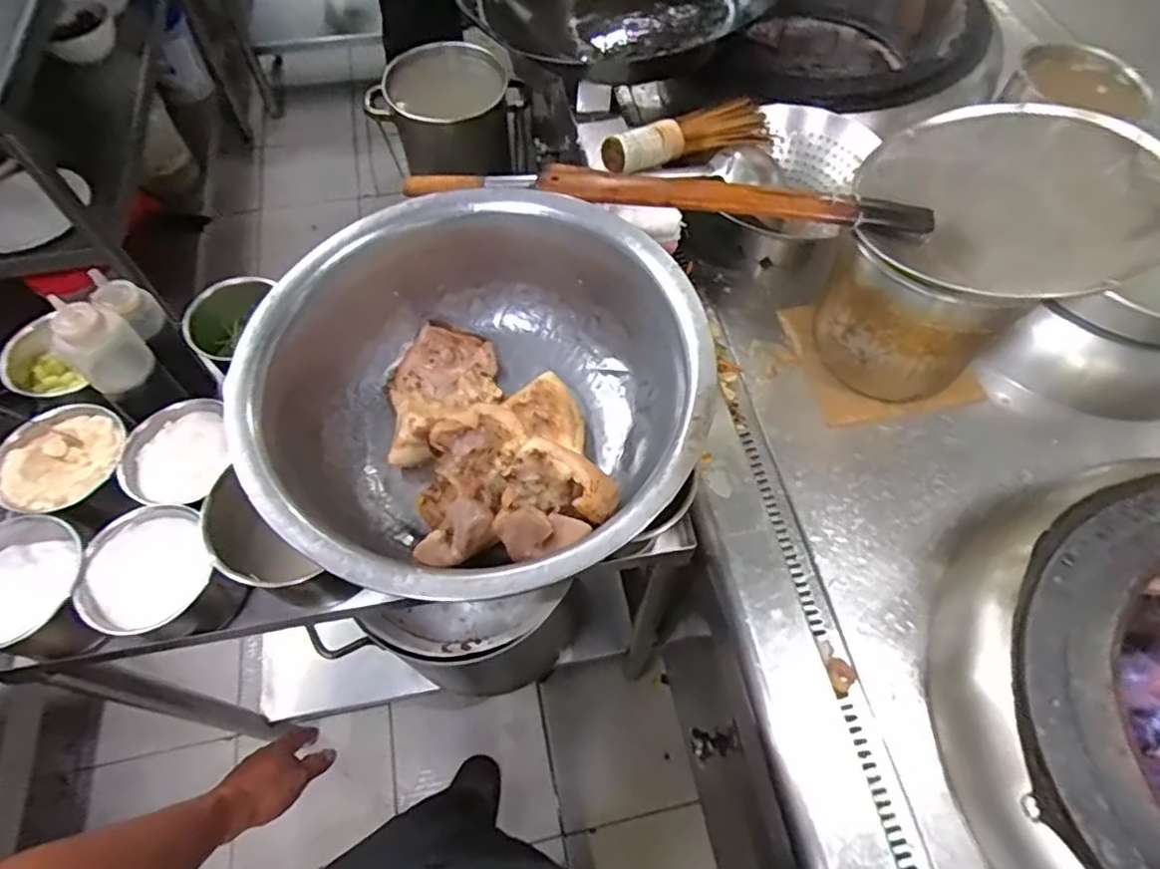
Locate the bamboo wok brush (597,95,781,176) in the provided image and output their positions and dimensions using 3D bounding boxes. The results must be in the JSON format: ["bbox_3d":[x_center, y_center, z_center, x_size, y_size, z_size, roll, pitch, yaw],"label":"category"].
[{"bbox_3d":[0.146,-0.412,0.865,0.265,0.044,0.064,-21,64,-14],"label":"bamboo wok brush"}]

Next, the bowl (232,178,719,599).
[{"bbox_3d":[-0.087,-0.027,0.563,0.354,0.135,0.359,1,61,-2],"label":"bowl"}]

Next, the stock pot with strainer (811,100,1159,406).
[{"bbox_3d":[0.428,-0.196,0.722,0.266,0.283,0.207,38,66,17],"label":"stock pot with strainer"}]

